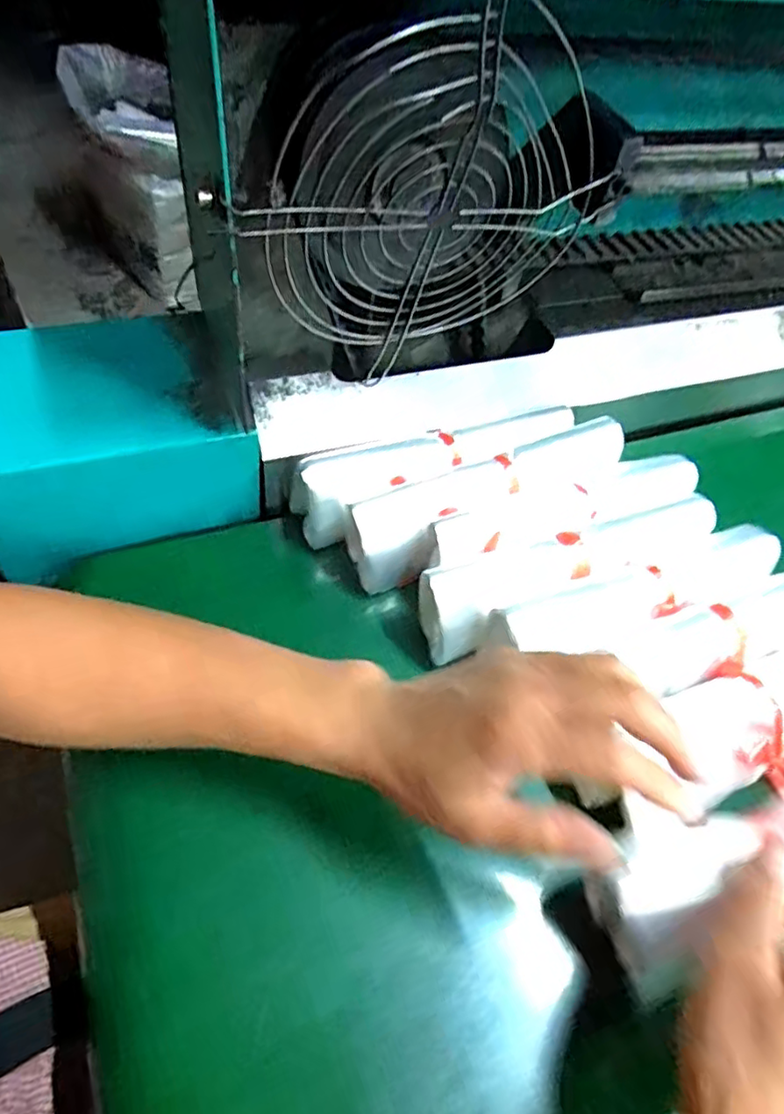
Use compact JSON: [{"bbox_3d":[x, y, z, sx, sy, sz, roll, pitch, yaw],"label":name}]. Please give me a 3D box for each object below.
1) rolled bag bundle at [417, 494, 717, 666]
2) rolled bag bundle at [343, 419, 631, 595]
[{"bbox_3d":[0.119,0.010,0.415,0.213,0.048,0.043,-17,58,-18],"label":"rolled bag bundle"},{"bbox_3d":[0.069,-0.037,0.441,0.208,0.058,0.051,-19,59,-20],"label":"rolled bag bundle"}]

